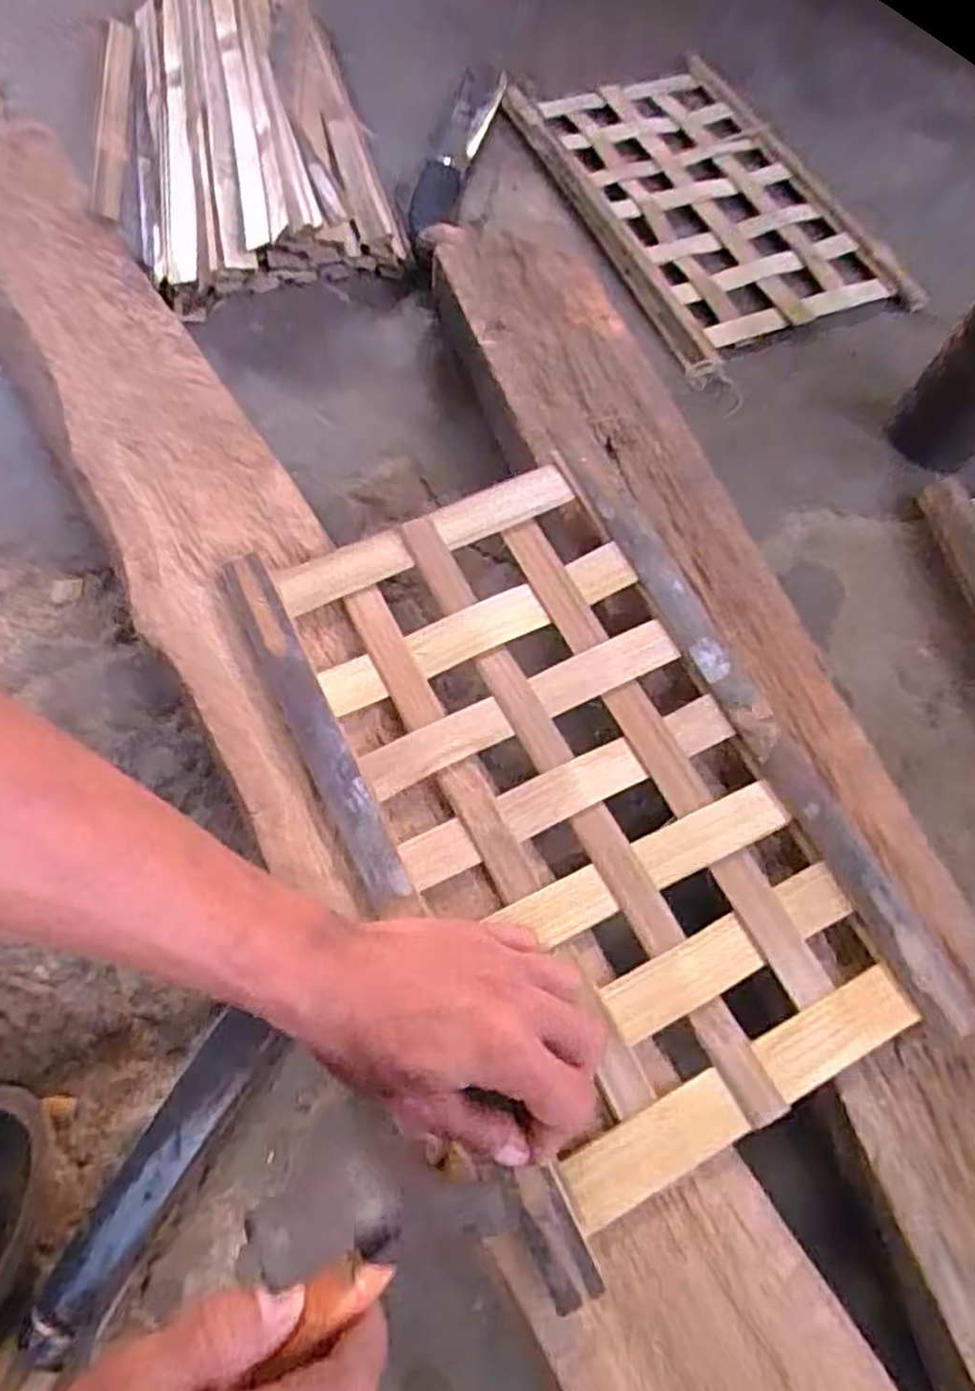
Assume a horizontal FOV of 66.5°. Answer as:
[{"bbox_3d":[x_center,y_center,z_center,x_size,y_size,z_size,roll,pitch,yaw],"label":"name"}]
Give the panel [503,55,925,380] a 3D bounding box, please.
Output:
[{"bbox_3d":[0.193,-0.441,0.657,0.238,0.035,0.345,-24,70,-13],"label":"panel"}]

